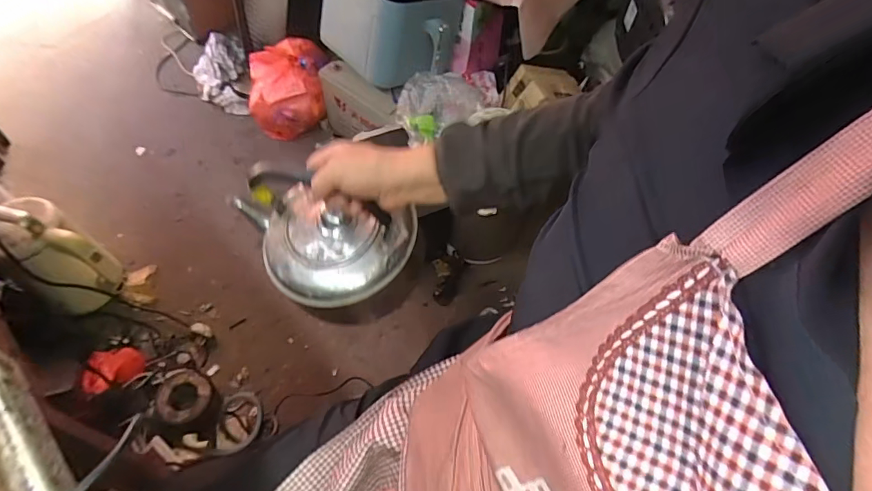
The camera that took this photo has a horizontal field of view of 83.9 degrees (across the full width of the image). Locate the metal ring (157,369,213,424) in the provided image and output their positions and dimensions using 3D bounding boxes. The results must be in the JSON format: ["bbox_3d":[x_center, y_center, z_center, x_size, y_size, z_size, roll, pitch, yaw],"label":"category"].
[{"bbox_3d":[-0.523,0.314,1.004,0.105,0.026,0.105,2,58,-3],"label":"metal ring"}]

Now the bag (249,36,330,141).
[{"bbox_3d":[-0.441,-0.467,1.452,0.230,0.203,0.198,-6,59,-9],"label":"bag"}]

